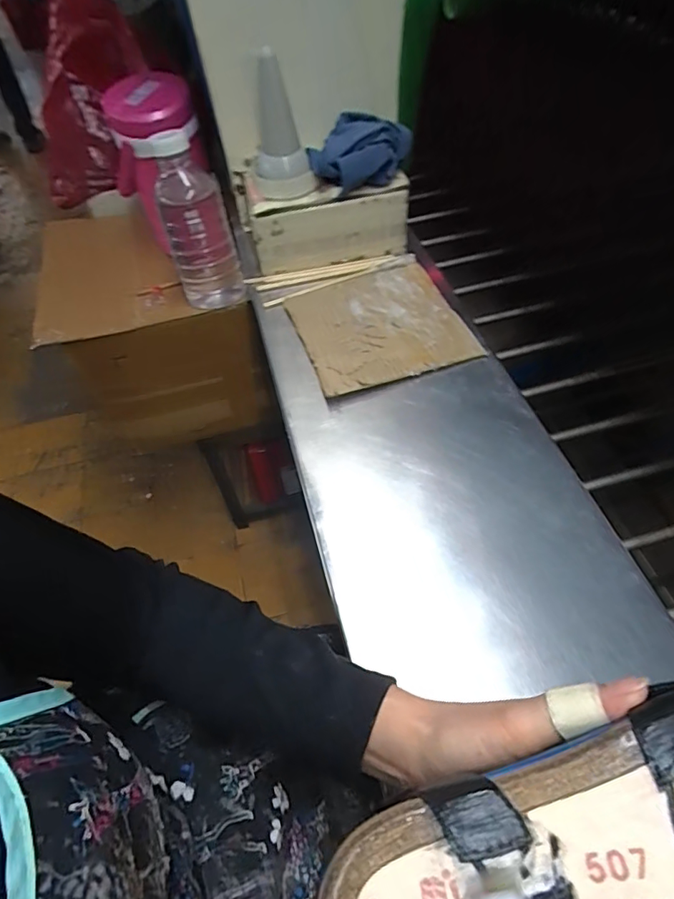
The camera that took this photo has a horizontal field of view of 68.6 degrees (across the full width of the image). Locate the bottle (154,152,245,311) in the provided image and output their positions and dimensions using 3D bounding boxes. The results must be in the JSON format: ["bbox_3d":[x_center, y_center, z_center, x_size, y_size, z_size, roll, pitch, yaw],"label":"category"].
[{"bbox_3d":[-0.192,-0.295,0.694,0.089,0.187,0.078,-15,54,-6],"label":"bottle"}]

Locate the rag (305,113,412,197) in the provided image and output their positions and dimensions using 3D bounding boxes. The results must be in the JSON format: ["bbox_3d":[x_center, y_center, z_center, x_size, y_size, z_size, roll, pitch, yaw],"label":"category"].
[{"bbox_3d":[0.029,-0.356,0.588,0.103,0.042,0.109,17,57,17],"label":"rag"}]

